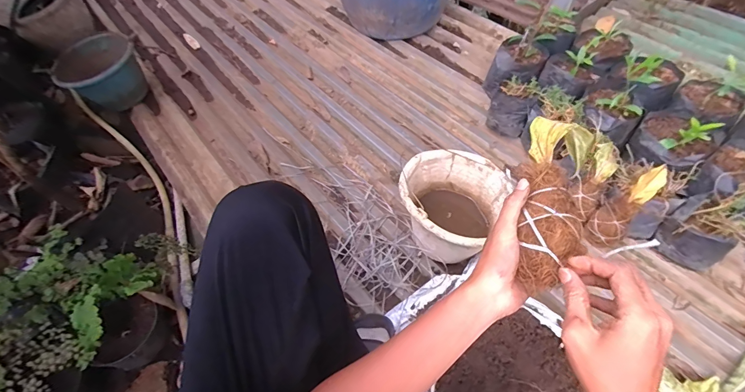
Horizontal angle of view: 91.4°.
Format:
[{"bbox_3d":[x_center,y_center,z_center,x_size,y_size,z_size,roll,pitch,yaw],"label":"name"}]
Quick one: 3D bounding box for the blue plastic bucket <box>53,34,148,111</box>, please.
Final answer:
[{"bbox_3d":[-0.868,-0.398,1.178,0.239,0.151,0.221,-34,61,-16],"label":"blue plastic bucket"}]

